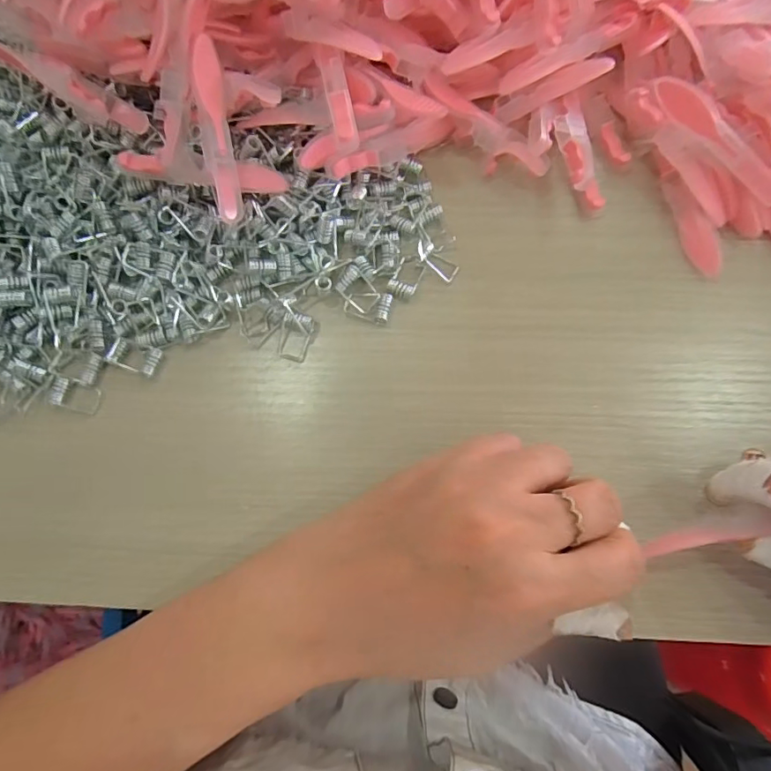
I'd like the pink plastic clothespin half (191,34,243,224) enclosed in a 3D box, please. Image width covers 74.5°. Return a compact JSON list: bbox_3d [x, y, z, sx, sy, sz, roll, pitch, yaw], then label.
[{"bbox_3d":[-0.077,-0.115,0.230,0.012,0.008,0.077,-8,99,-1],"label":"pink plastic clothespin half"}]

